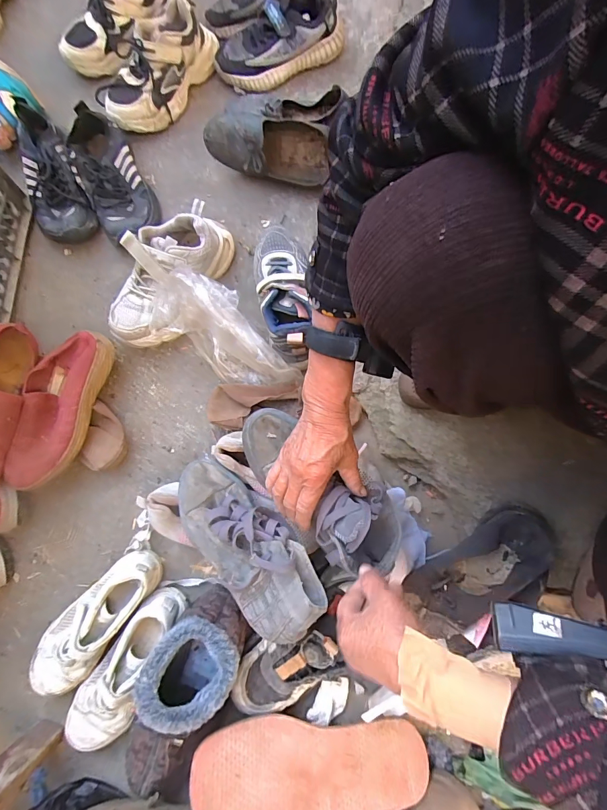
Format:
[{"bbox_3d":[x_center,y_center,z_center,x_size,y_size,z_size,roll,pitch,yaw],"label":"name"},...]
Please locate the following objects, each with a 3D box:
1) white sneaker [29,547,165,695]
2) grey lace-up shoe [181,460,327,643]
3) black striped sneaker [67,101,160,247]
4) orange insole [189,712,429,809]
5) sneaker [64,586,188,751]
[{"bbox_3d":[-0.271,0.279,0.496,0.079,0.066,0.203,42,81,8],"label":"white sneaker"},{"bbox_3d":[-0.065,0.164,0.453,0.098,0.083,0.227,-44,60,-8],"label":"grey lace-up shoe"},{"bbox_3d":[-0.308,-0.366,0.610,0.096,0.084,0.221,-28,80,-6],"label":"black striped sneaker"},{"bbox_3d":[0.015,0.417,0.430,0.268,0.008,0.101,12,46,-11],"label":"orange insole"},{"bbox_3d":[-0.226,0.332,0.478,0.070,0.068,0.202,28,80,5],"label":"sneaker"}]

